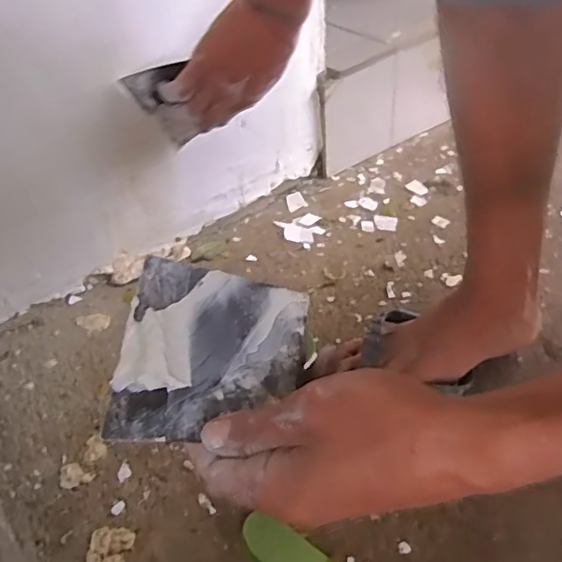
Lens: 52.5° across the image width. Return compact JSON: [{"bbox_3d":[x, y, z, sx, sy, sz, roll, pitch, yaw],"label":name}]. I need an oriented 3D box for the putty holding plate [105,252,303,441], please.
[{"bbox_3d":[-0.039,0.037,0.288,0.096,0.011,0.091,-5,71,13],"label":"putty holding plate"}]

